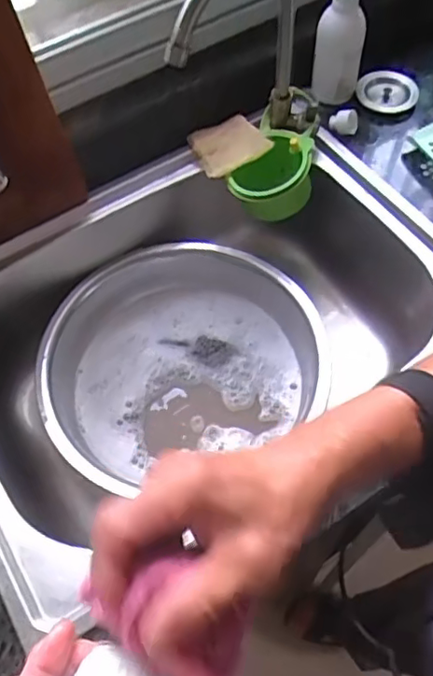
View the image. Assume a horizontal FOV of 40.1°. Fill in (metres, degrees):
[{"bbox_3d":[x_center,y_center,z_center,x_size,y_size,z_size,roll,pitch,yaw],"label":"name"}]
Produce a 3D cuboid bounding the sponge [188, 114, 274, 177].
[{"bbox_3d":[0.016,-0.254,0.774,0.090,0.019,0.088,-32,63,-15],"label":"sponge"}]

